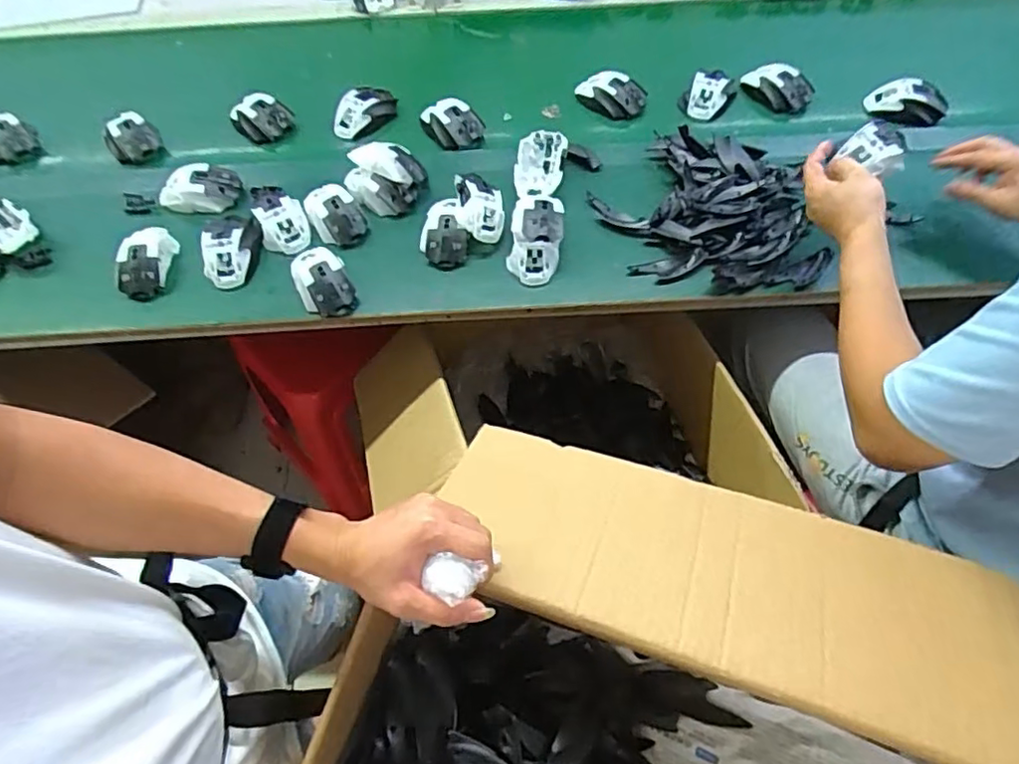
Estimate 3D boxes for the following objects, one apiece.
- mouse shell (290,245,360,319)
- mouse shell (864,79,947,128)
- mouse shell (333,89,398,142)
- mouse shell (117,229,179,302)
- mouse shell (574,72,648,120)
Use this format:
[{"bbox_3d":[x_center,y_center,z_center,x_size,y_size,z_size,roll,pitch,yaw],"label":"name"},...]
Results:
[{"bbox_3d":[-0.242,-0.131,0.791,0.066,0.038,0.107,-23,57,-15],"label":"mouse shell"},{"bbox_3d":[0.620,-0.436,0.956,0.110,0.033,0.085,28,59,20],"label":"mouse shell"},{"bbox_3d":[-0.223,-0.424,0.962,0.071,0.041,0.109,25,58,18],"label":"mouse shell"},{"bbox_3d":[-0.478,-0.157,0.804,0.063,0.041,0.098,3,54,3],"label":"mouse shell"},{"bbox_3d":[0.163,-0.455,0.979,0.115,0.051,0.058,14,55,11],"label":"mouse shell"}]

